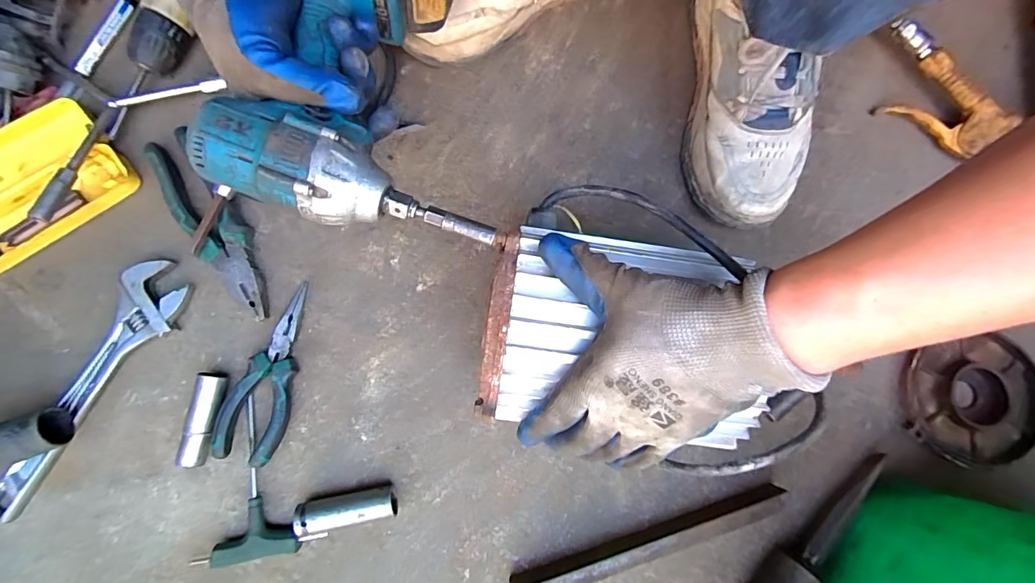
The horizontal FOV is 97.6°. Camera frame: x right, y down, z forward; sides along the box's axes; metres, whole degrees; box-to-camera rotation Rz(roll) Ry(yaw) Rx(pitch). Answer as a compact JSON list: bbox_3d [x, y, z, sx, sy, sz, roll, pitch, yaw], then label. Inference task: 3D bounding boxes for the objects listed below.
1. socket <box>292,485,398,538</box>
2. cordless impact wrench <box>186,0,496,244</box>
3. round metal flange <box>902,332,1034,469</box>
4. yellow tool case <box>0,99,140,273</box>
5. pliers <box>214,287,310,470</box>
[{"bbox_3d":[-0.144,0.184,0.384,0.078,0.028,0.024,-10,80,-3],"label":"socket"},{"bbox_3d":[-0.096,-0.168,0.332,0.189,0.069,0.248,10,82,1],"label":"cordless impact wrench"},{"bbox_3d":[0.430,0.102,0.431,0.124,0.023,0.120,0,79,-1],"label":"round metal flange"},{"bbox_3d":[-0.456,-0.089,0.405,0.179,0.054,0.108,-44,83,-8],"label":"yellow tool case"},{"bbox_3d":[-0.221,0.068,0.399,0.045,0.028,0.153,11,79,1],"label":"pliers"}]

